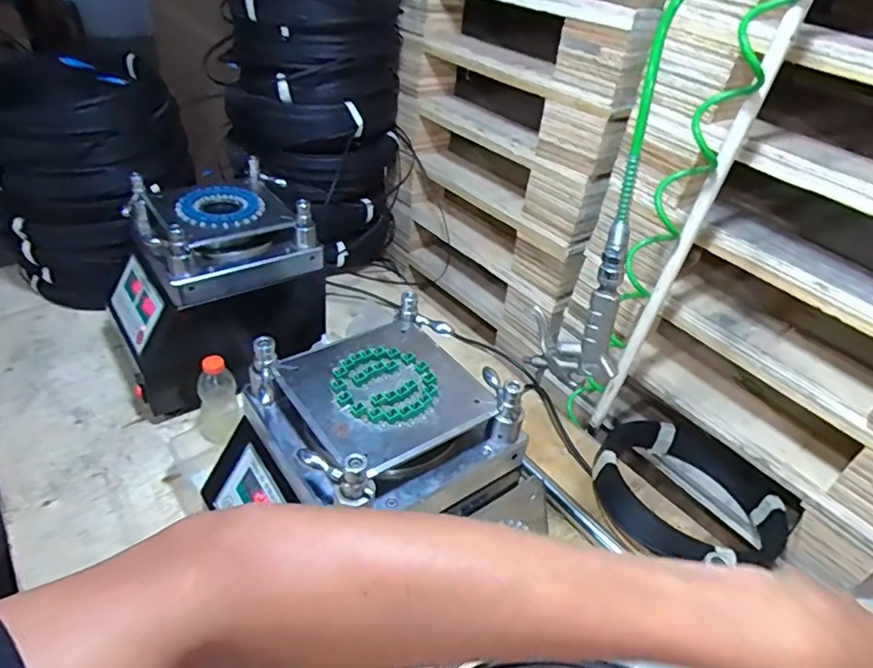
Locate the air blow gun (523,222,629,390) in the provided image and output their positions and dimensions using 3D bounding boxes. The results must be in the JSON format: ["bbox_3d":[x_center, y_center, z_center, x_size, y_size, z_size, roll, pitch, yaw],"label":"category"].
[{"bbox_3d":[0.141,-0.024,0.546,0.090,0.172,0.023,25,41,22],"label":"air blow gun"}]

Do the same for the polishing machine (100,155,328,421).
[{"bbox_3d":[-0.333,-0.069,0.882,0.295,0.289,0.198,-19,44,-29],"label":"polishing machine"}]

